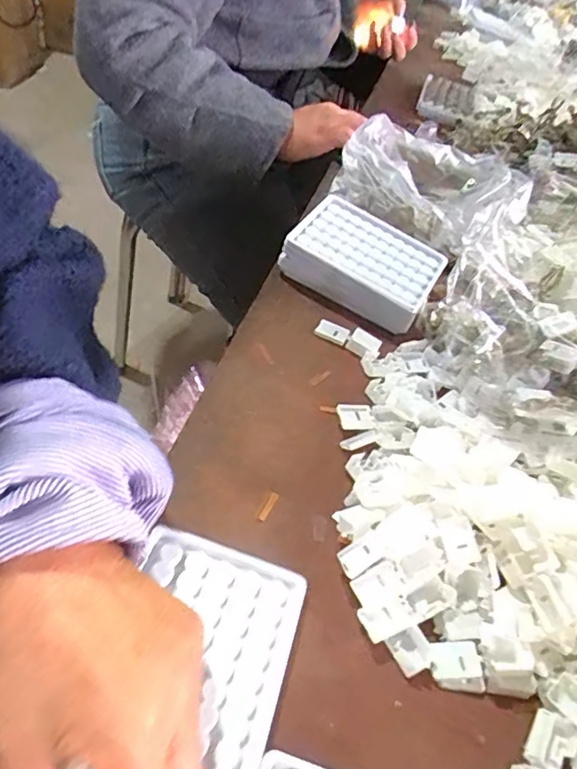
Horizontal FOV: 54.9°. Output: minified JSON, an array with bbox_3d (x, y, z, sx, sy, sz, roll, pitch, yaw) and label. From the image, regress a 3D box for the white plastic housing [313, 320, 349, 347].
[{"bbox_3d":[0.038,-0.045,0.474,0.027,0.006,0.018,34,50,13],"label":"white plastic housing"}]

